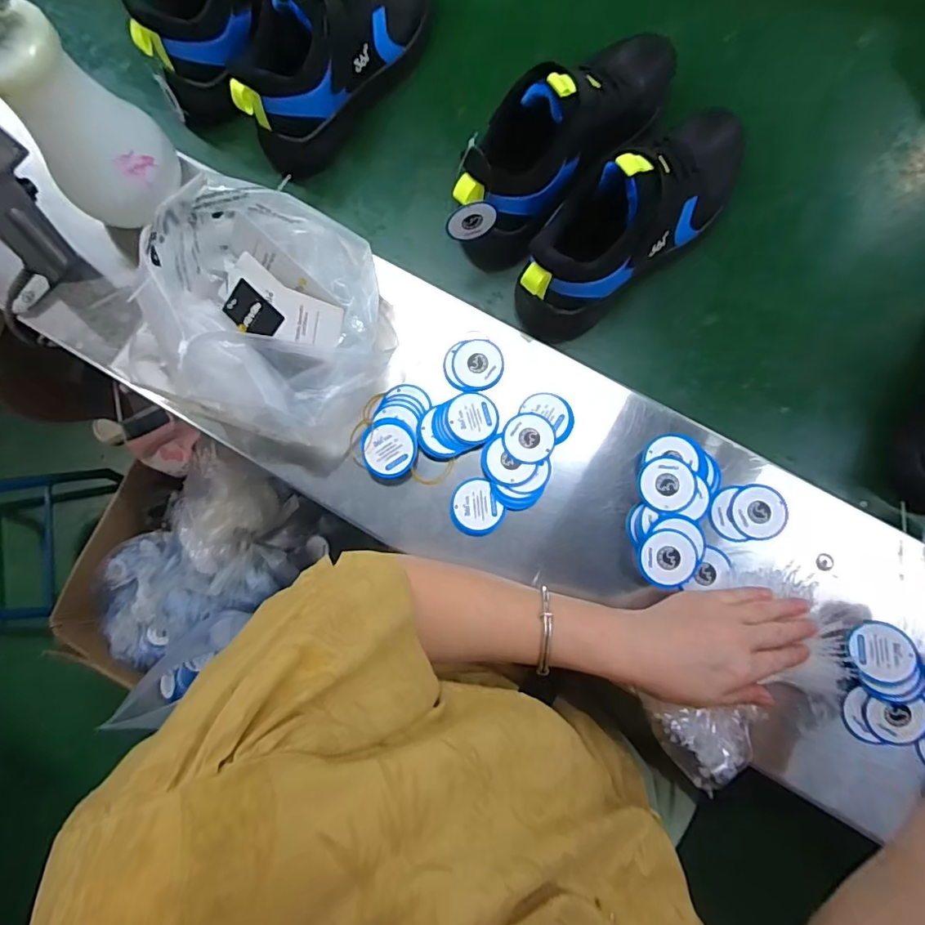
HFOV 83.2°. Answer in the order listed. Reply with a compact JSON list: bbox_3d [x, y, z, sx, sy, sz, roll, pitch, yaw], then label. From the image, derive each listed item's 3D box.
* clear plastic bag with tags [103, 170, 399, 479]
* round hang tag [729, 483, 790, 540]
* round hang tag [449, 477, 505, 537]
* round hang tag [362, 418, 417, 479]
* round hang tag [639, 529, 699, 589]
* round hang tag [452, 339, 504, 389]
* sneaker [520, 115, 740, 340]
[{"bbox_3d":[-0.177,-0.126,0.479,0.223,0.117,0.203,29,85,8],"label":"clear plastic bag with tags"},{"bbox_3d":[0.259,0.043,0.456,0.047,0.005,0.047,-1,84,7],"label":"round hang tag"},{"bbox_3d":[0.012,0.041,0.473,0.045,0.004,0.052,-26,79,0],"label":"round hang tag"},{"bbox_3d":[-0.067,-0.013,0.478,0.050,0.011,0.054,1,89,4],"label":"round hang tag"},{"bbox_3d":[0.174,0.082,0.443,0.047,0.009,0.048,-1,84,5],"label":"round hang tag"},{"bbox_3d":[0.015,-0.093,0.494,0.047,0.004,0.047,-1,78,5],"label":"round hang tag"},{"bbox_3d":[0.157,-0.221,0.461,0.259,0.138,0.081,-43,81,-2],"label":"sneaker"}]

